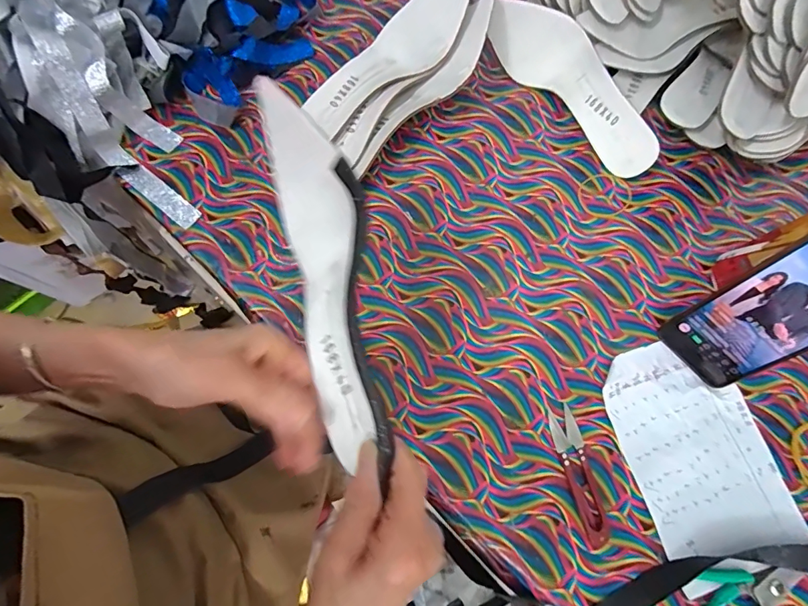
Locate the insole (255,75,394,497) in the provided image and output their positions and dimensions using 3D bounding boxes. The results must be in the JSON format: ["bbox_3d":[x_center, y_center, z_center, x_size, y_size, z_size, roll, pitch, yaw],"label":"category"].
[{"bbox_3d":[-0.050,-0.020,0.293,0.055,0.061,0.248,-12,83,-6],"label":"insole"}]

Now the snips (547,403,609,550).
[{"bbox_3d":[0.157,0.154,0.388,0.027,0.004,0.117,-11,74,-6],"label":"snips"}]

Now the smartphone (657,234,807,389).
[{"bbox_3d":[0.300,0.011,0.357,0.076,0.159,0.008,47,49,11],"label":"smartphone"}]

